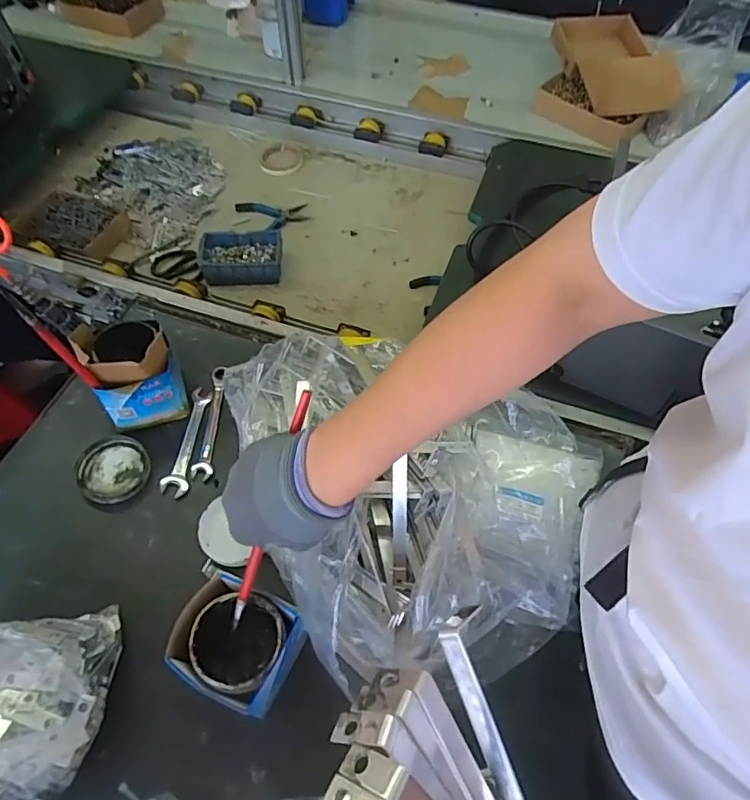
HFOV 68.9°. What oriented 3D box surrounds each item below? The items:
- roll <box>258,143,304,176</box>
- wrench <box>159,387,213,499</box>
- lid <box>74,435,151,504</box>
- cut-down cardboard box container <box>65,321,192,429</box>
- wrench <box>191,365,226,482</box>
[{"bbox_3d":[-0.206,-0.529,1.204,0.097,0.012,0.097,0,58,-1],"label":"roll"},{"bbox_3d":[-0.252,0.054,0.735,0.035,0.015,0.162,3,58,1],"label":"wrench"},{"bbox_3d":[-0.335,0.089,0.701,0.088,0.015,0.086,0,58,-1],"label":"lid"},{"bbox_3d":[-0.310,-0.037,0.714,0.100,0.134,0.104,-20,60,-13],"label":"cut-down cardboard box container"},{"bbox_3d":[-0.223,0.026,0.745,0.027,0.013,0.171,2,58,0],"label":"wrench"}]

